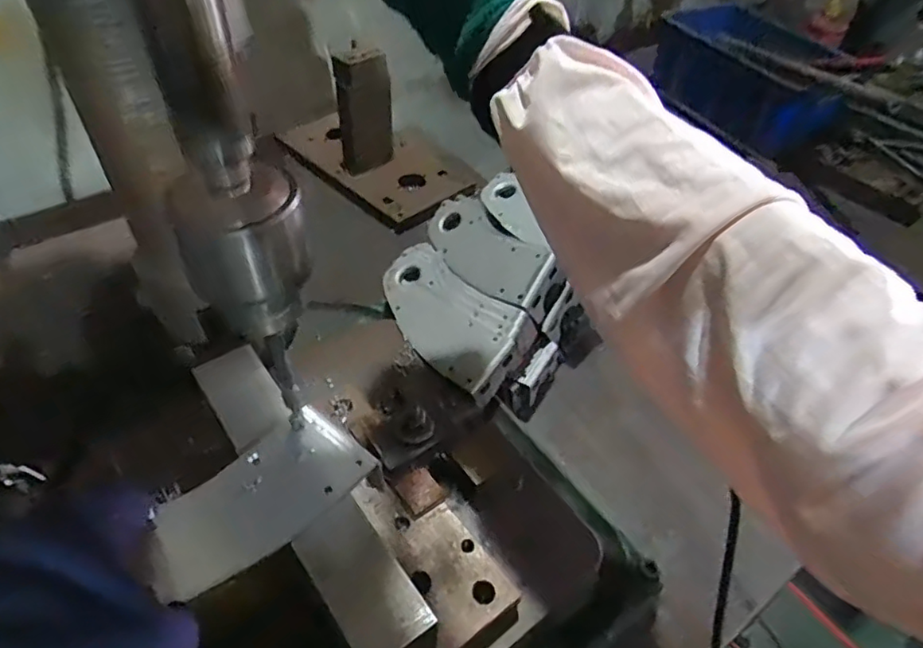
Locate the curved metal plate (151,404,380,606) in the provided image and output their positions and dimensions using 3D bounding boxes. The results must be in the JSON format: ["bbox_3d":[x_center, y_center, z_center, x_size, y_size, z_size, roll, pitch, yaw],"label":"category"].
[{"bbox_3d":[-0.107,0.092,0.316,0.060,0.008,0.112,37,55,25],"label":"curved metal plate"}]

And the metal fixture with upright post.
[{"bbox_3d":[-0.129,-0.289,0.830,0.296,0.163,0.150,38,56,26],"label":"metal fixture with upright post"}]

